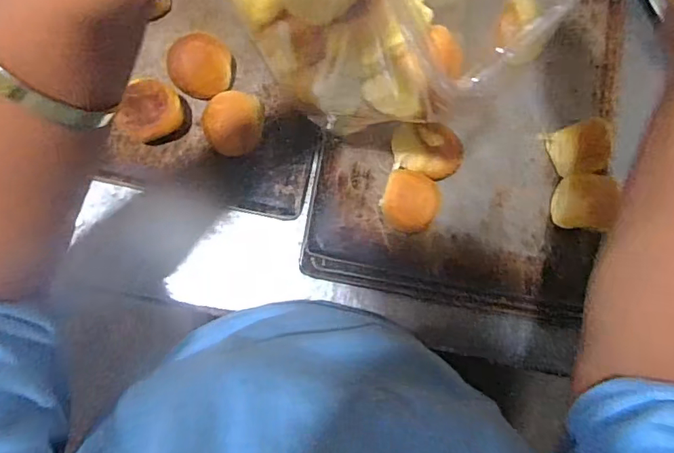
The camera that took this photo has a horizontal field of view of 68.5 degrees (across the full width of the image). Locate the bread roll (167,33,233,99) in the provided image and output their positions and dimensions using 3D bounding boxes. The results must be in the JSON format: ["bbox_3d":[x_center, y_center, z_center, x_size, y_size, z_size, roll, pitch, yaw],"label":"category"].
[{"bbox_3d":[-0.136,-0.159,0.494,0.058,0.048,0.058,1,85,-8],"label":"bread roll"}]

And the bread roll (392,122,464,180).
[{"bbox_3d":[0.095,-0.077,0.512,0.077,0.051,0.061,-7,87,-9],"label":"bread roll"}]

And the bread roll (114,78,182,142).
[{"bbox_3d":[-0.176,-0.107,0.478,0.051,0.043,0.055,1,85,-8],"label":"bread roll"}]

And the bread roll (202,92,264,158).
[{"bbox_3d":[-0.101,-0.098,0.490,0.055,0.051,0.056,1,85,-8],"label":"bread roll"}]

